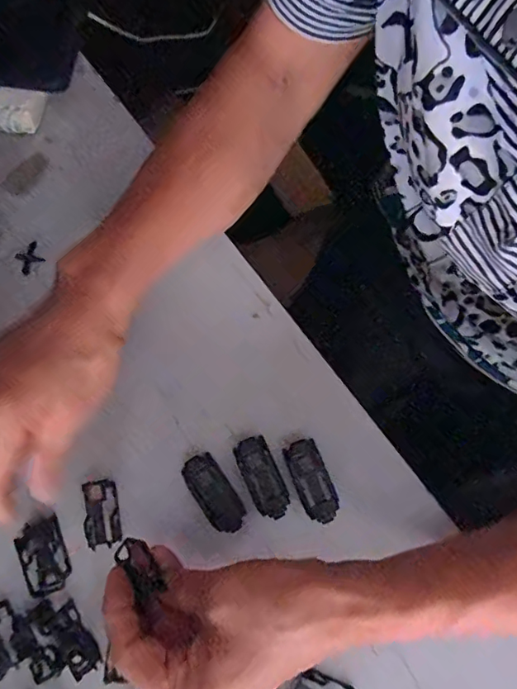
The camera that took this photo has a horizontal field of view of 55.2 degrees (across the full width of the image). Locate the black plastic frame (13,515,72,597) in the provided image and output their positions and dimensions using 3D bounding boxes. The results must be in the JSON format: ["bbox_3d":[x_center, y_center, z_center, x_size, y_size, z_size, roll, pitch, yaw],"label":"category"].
[{"bbox_3d":[-0.134,0.132,0.307,0.028,0.004,0.043,-20,79,-1],"label":"black plastic frame"}]

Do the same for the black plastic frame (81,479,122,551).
[{"bbox_3d":[-0.099,0.106,0.310,0.022,0.006,0.039,-9,79,1],"label":"black plastic frame"}]

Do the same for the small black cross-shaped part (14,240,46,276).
[{"bbox_3d":[-0.161,-0.061,0.349,0.018,0.008,0.022,-35,80,-4],"label":"small black cross-shaped part"}]

